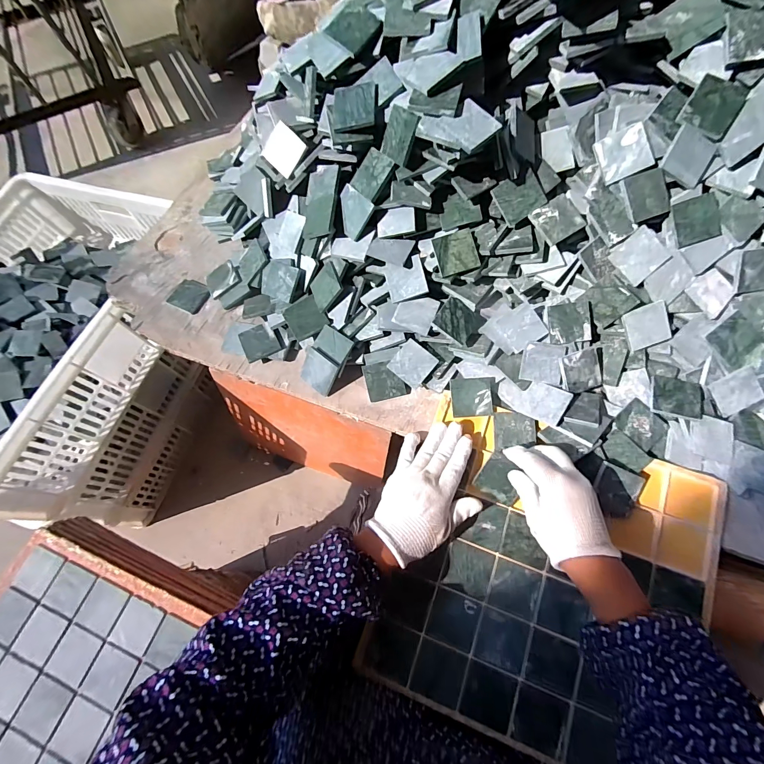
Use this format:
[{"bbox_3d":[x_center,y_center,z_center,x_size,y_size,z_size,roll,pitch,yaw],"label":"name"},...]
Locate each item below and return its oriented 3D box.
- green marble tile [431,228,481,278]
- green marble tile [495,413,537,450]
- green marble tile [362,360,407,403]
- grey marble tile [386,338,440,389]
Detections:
[{"bbox_3d":[0.094,-0.165,0.457,0.050,0.007,0.056,-16,87,5],"label":"green marble tile"},{"bbox_3d":[0.164,0.059,0.445,0.048,0.004,0.045,-1,72,11],"label":"green marble tile"},{"bbox_3d":[0.003,-0.001,0.484,0.049,0.004,0.050,-13,95,3],"label":"green marble tile"},{"bbox_3d":[0.041,-0.024,0.478,0.051,0.005,0.049,39,88,9],"label":"grey marble tile"}]

